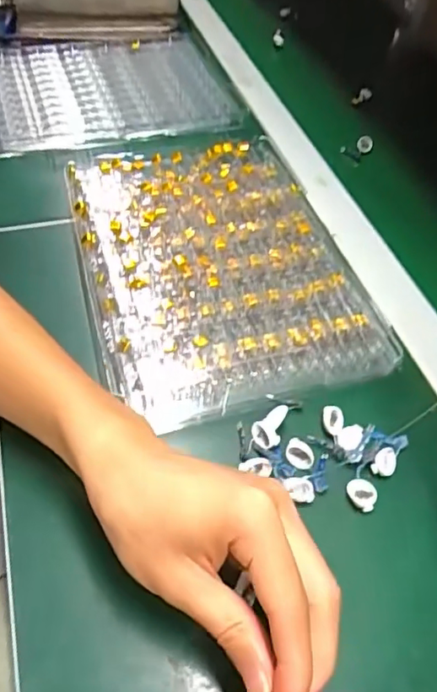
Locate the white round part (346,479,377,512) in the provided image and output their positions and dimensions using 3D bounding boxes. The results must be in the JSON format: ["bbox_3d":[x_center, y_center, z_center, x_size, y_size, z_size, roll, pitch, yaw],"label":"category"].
[{"bbox_3d":[0.087,0.090,0.333,0.018,0.008,0.017,2,53,-3],"label":"white round part"}]

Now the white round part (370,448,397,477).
[{"bbox_3d":[0.106,0.073,0.346,0.014,0.007,0.020,27,55,15],"label":"white round part"}]

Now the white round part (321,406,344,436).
[{"bbox_3d":[0.076,0.048,0.361,0.015,0.005,0.018,12,53,4],"label":"white round part"}]

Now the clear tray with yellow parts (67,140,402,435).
[{"bbox_3d":[-0.004,-0.074,0.437,0.195,0.023,0.270,-11,54,-13],"label":"clear tray with yellow parts"}]

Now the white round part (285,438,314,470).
[{"bbox_3d":[0.051,0.067,0.343,0.013,0.008,0.019,-25,59,-22],"label":"white round part"}]

